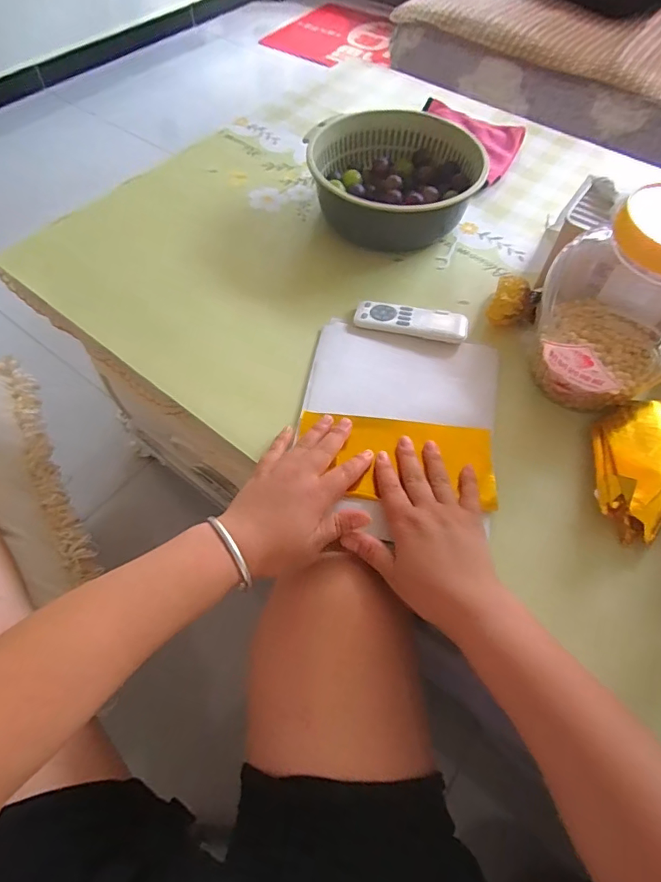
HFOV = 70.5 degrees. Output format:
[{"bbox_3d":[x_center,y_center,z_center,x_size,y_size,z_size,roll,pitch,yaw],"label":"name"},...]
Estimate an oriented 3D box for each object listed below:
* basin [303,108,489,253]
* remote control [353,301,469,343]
[{"bbox_3d":[0.083,-0.353,0.634,0.227,0.077,0.185,14,60,6],"label":"basin"},{"bbox_3d":[0.092,-0.136,0.537,0.125,0.013,0.040,11,60,5],"label":"remote control"}]

